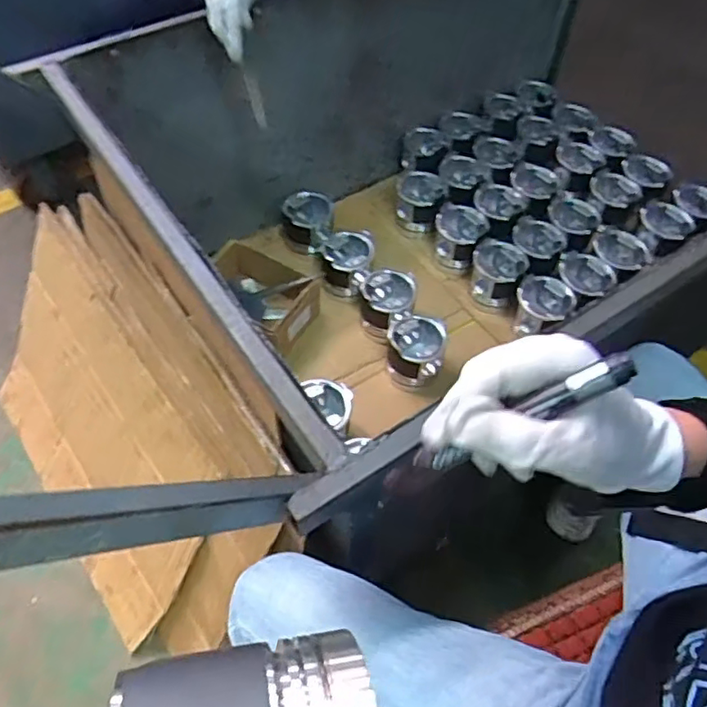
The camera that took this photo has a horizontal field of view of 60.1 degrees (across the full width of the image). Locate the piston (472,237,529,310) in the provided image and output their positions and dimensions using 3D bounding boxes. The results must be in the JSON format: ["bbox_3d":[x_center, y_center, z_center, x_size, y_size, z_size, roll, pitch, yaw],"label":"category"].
[{"bbox_3d":[0.269,-0.147,1.162,0.099,0.096,0.103,1,55,-1],"label":"piston"}]

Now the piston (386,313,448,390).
[{"bbox_3d":[0.104,-0.002,1.065,0.098,0.103,0.099,1,55,-1],"label":"piston"}]

